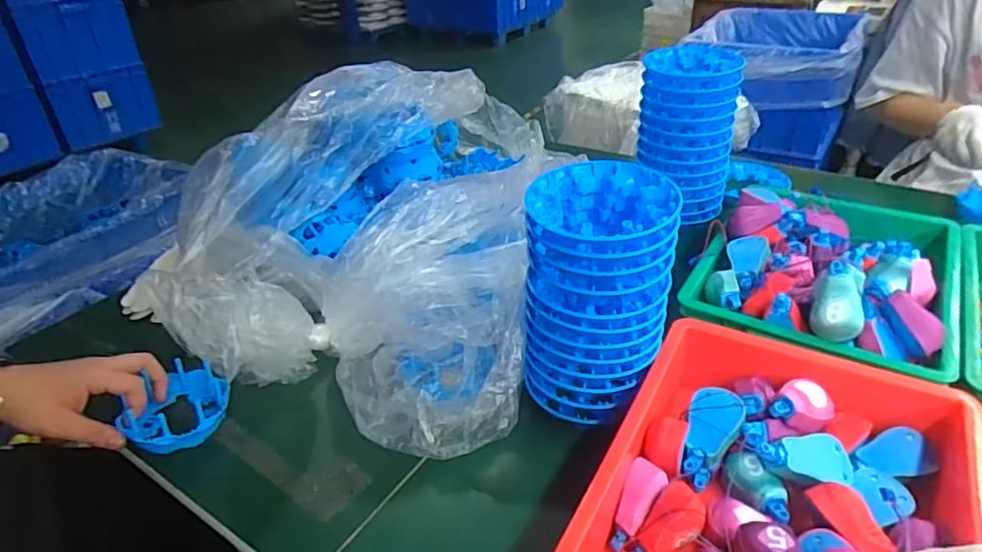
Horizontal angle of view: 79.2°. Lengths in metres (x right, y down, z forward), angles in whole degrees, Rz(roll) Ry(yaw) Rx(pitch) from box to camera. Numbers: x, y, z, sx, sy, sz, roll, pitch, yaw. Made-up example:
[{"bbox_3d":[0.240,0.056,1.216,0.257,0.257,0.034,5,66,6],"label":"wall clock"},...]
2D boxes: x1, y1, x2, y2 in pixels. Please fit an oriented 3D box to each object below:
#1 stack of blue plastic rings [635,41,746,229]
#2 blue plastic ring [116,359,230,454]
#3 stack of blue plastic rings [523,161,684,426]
[{"bbox_3d":[0.289,-0.208,0.892,0.131,0.221,0.117,4,33,11],"label":"stack of blue plastic rings"},{"bbox_3d":[-0.328,0.141,0.623,0.099,0.058,0.099,-2,33,1],"label":"blue plastic ring"},{"bbox_3d":[0.105,0.018,0.589,0.133,0.211,0.131,5,34,13],"label":"stack of blue plastic rings"}]

